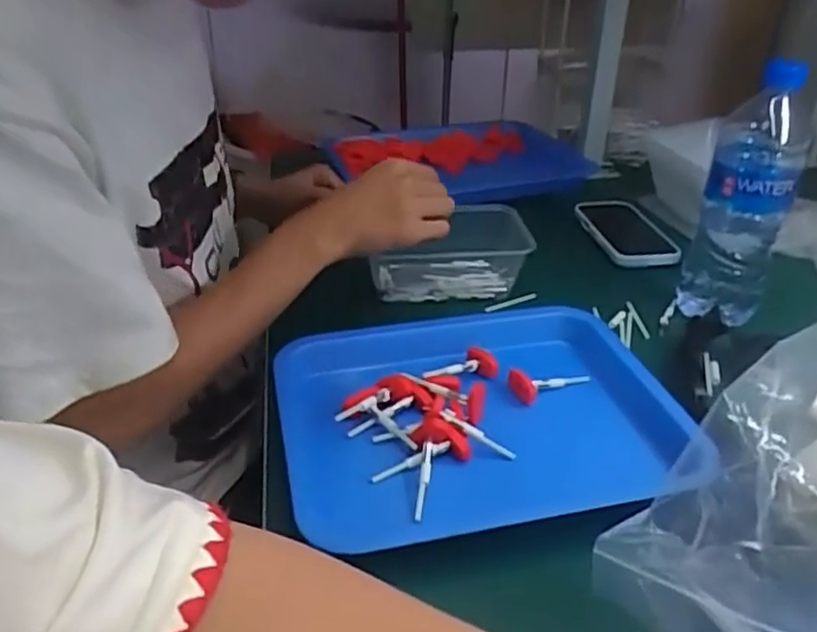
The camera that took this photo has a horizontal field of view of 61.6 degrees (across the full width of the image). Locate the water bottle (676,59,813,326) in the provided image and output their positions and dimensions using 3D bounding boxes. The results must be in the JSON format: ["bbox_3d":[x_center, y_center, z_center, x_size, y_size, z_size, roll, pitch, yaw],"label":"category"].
[{"bbox_3d":[0.296,-0.093,0.609,0.074,0.233,0.061,18,36,24],"label":"water bottle"}]

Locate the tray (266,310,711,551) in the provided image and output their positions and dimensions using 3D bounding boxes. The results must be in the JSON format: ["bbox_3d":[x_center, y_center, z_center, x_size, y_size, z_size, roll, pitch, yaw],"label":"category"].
[{"bbox_3d":[0.052,0.069,0.526,0.288,0.038,0.200,-8,33,-14],"label":"tray"}]

